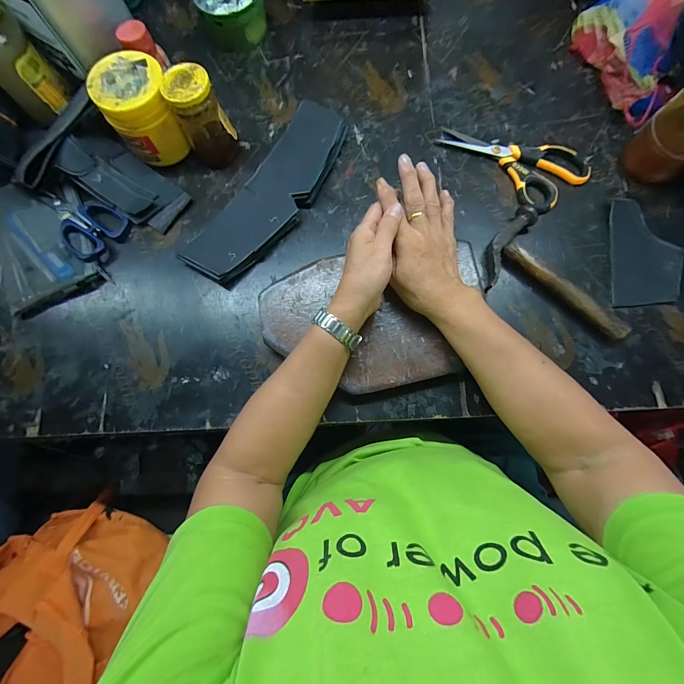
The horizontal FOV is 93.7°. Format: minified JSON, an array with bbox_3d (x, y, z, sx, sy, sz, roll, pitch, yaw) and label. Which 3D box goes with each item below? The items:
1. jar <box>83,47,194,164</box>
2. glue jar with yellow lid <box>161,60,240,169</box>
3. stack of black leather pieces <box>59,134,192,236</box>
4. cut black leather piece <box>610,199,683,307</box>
[{"bbox_3d":[-0.264,-0.309,0.436,0.085,0.096,0.087,0,79,1],"label":"jar"},{"bbox_3d":[-0.187,-0.299,0.430,0.059,0.103,0.060,0,79,1],"label":"glue jar with yellow lid"},{"bbox_3d":[-0.299,-0.225,0.449,0.161,0.026,0.079,35,74,-1],"label":"stack of black leather pieces"},{"bbox_3d":[0.382,-0.113,0.403,0.077,0.005,0.138,5,82,9],"label":"cut black leather piece"}]

